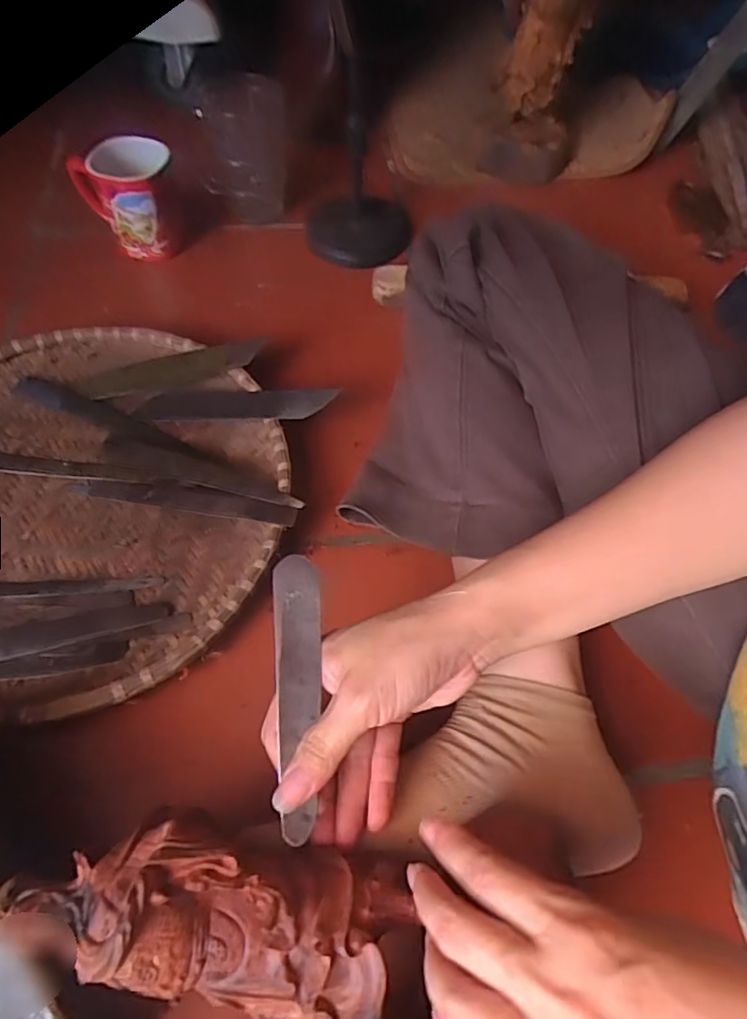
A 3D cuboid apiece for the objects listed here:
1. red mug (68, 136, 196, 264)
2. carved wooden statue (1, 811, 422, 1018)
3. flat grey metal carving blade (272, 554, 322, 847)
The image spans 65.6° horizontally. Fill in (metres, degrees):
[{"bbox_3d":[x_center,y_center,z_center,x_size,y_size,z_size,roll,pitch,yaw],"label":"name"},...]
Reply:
[{"bbox_3d":[-0.249,-0.322,0.605,0.098,0.092,0.095,-23,62,-15],"label":"red mug"},{"bbox_3d":[-0.068,0.179,0.256,0.165,0.039,0.066,12,59,-6],"label":"carved wooden statue"},{"bbox_3d":[-0.037,0.089,0.287,0.023,0.006,0.132,-2,74,-3],"label":"flat grey metal carving blade"}]

